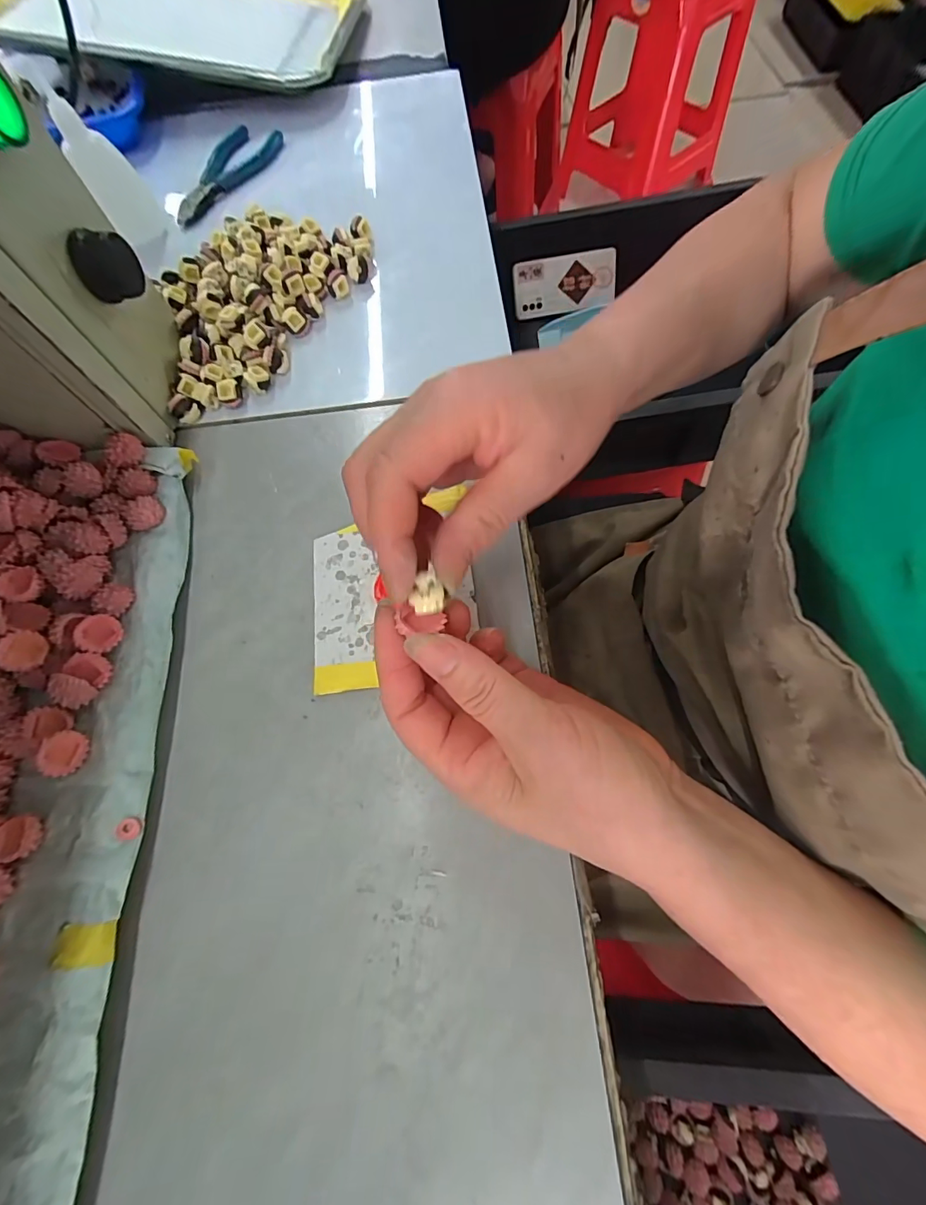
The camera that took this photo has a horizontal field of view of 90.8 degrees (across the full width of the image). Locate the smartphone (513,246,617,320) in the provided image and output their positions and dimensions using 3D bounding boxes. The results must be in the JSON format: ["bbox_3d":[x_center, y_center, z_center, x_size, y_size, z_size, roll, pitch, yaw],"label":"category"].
[{"bbox_3d":[0.164,-0.517,0.741,0.161,0.077,0.012,-6,35,5],"label":"smartphone"}]

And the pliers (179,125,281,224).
[{"bbox_3d":[-0.210,-0.371,0.396,0.049,0.017,0.125,25,73,12],"label":"pliers"}]

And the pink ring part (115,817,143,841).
[{"bbox_3d":[-0.154,0.104,0.210,0.010,0.004,0.009,7,58,-22],"label":"pink ring part"}]

